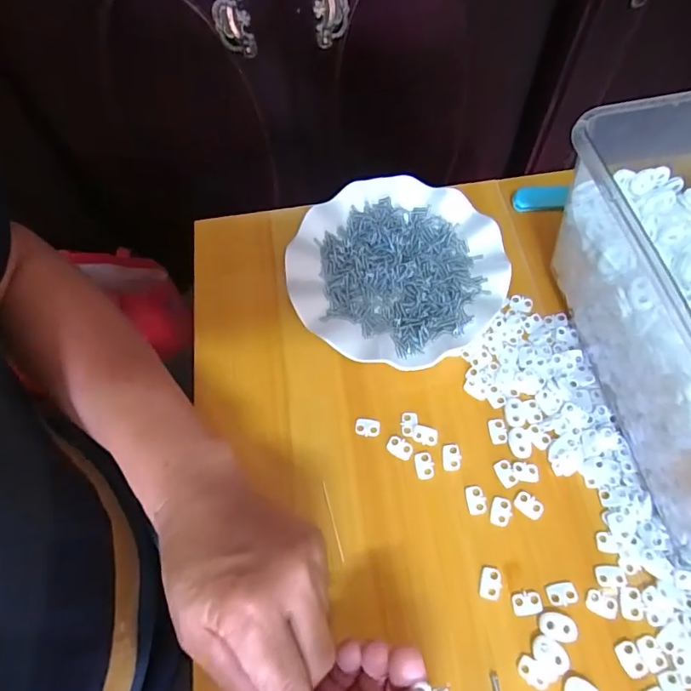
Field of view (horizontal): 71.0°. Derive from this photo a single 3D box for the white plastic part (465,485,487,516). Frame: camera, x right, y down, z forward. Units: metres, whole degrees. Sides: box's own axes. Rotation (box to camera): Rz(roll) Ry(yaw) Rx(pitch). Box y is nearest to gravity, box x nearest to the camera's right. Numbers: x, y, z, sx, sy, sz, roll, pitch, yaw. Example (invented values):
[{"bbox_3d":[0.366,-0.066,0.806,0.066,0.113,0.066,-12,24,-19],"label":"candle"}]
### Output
[{"bbox_3d":[0.093,0.109,0.344,0.014,0.004,0.019,-8,64,-1],"label":"white plastic part"}]

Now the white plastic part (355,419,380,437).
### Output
[{"bbox_3d":[0.017,0.063,0.372,0.019,0.004,0.013,3,64,4],"label":"white plastic part"}]

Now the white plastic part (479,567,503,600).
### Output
[{"bbox_3d":[0.096,0.158,0.321,0.013,0.004,0.020,12,65,9],"label":"white plastic part"}]

